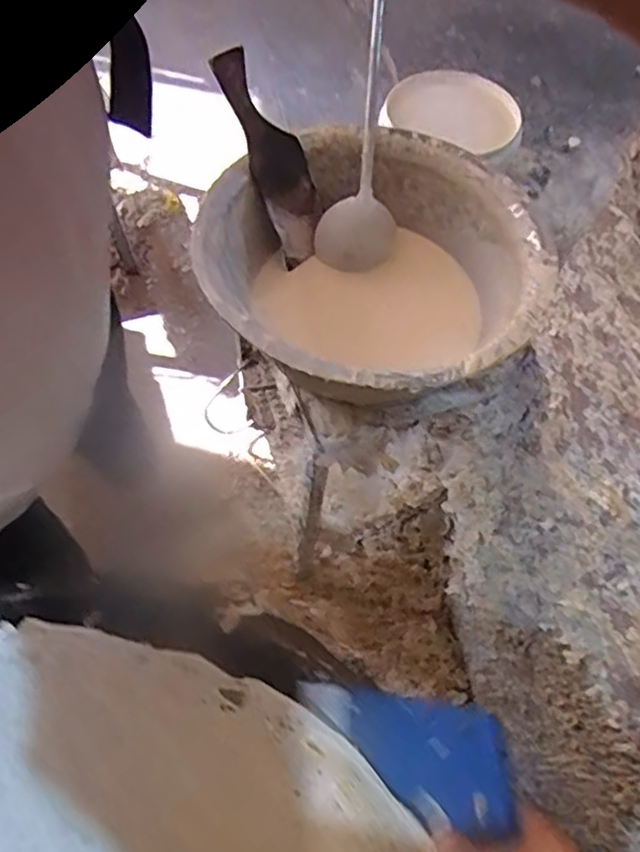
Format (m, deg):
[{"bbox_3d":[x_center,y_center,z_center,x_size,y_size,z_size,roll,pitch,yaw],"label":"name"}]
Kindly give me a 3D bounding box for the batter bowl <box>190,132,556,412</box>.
[{"bbox_3d":[0.060,-0.175,0.837,0.403,0.177,0.397,1,60,-2],"label":"batter bowl"}]

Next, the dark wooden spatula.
[{"bbox_3d":[-0.058,-0.346,0.843,0.078,0.262,0.027,-32,22,-18],"label":"dark wooden spatula"}]

